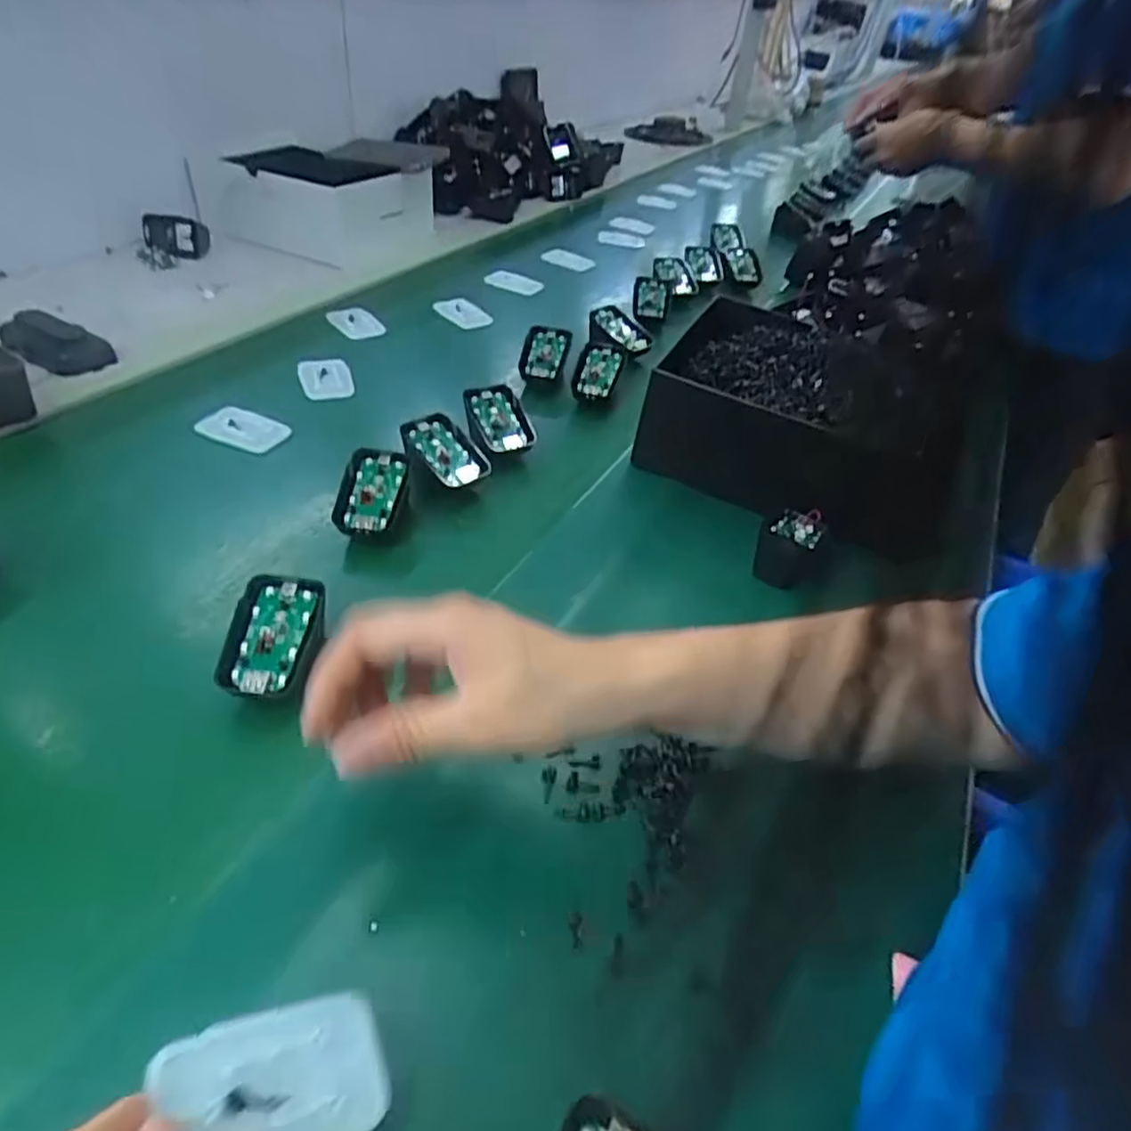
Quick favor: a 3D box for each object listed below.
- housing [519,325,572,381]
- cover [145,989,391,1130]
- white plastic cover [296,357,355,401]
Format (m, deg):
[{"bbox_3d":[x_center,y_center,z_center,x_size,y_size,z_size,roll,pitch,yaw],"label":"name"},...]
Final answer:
[{"bbox_3d":[-0.021,-0.206,0.691,0.046,0.016,0.069,5,66,11],"label":"housing"},{"bbox_3d":[-0.092,0.168,0.230,0.070,0.004,0.045,5,39,-39],"label":"cover"},{"bbox_3d":[-0.221,-0.173,0.656,0.046,0.012,0.064,-10,42,-17],"label":"white plastic cover"}]

